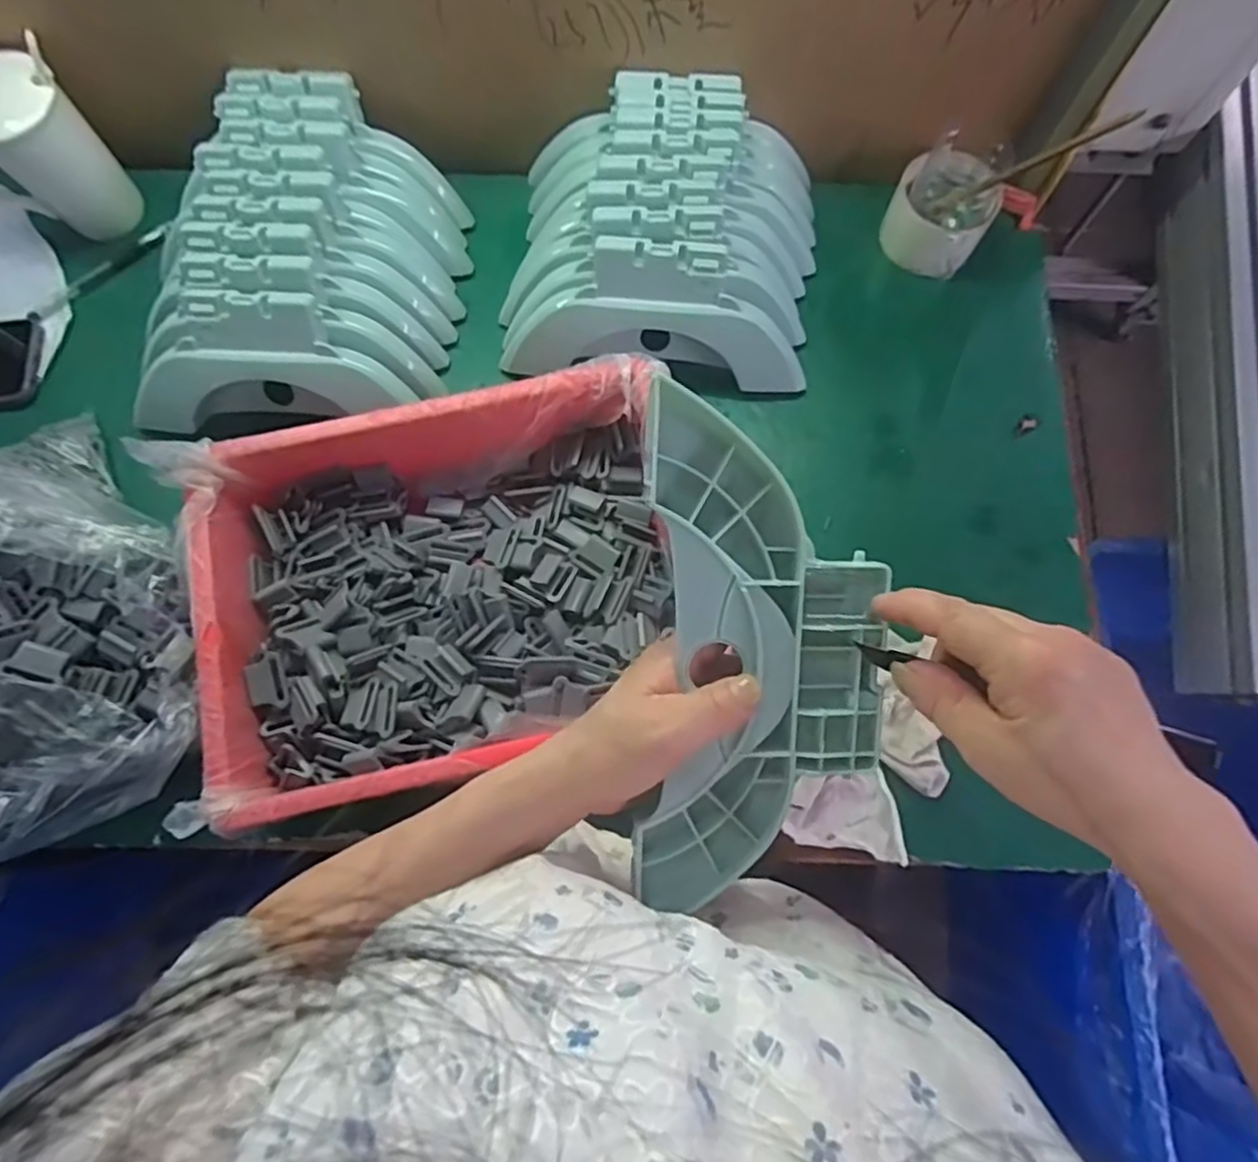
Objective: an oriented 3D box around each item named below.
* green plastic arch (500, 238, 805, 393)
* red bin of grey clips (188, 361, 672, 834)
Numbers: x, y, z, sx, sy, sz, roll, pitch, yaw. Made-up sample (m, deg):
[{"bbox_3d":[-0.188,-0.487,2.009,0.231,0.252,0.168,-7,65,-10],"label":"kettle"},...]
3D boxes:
[{"bbox_3d":[0.019,-0.209,0.568,0.252,0.097,0.075,3,75,2],"label":"green plastic arch"},{"bbox_3d":[-0.128,0.007,0.522,0.328,0.079,0.250,-13,75,-3],"label":"red bin of grey clips"}]

